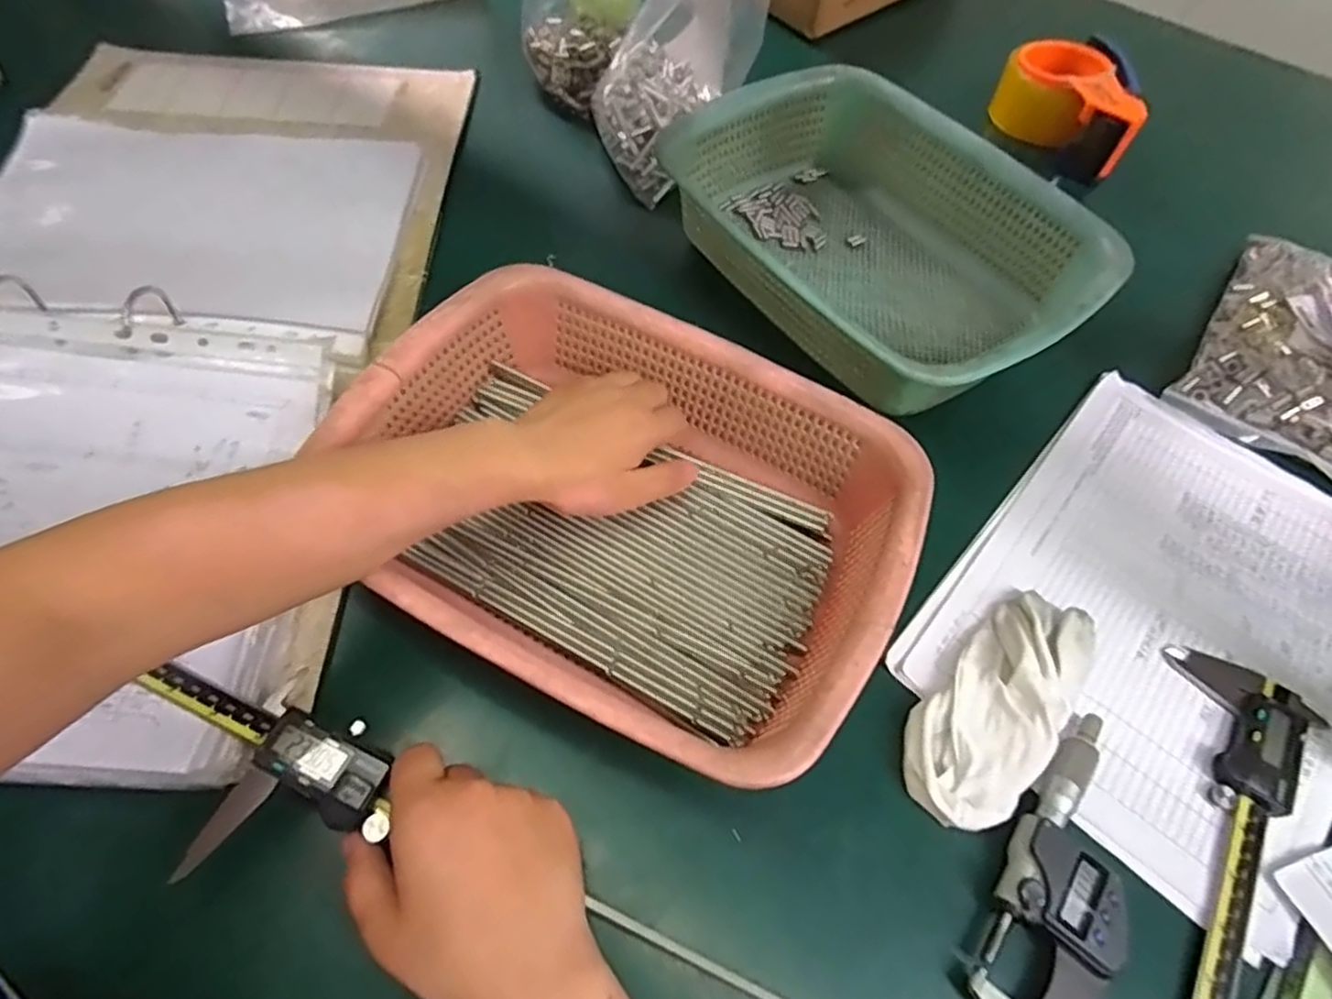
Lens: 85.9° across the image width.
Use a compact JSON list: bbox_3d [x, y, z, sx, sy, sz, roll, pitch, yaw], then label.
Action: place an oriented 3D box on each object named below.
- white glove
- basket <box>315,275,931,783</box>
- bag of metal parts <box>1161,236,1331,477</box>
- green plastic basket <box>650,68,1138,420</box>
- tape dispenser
[{"bbox_3d":[0.181,0.108,0.381,0.059,0.032,0.143,41,65,18],"label":"white glove"},{"bbox_3d":[-0.024,0.002,0.397,0.296,0.086,0.220,26,67,11],"label":"basket"},{"bbox_3d":[0.472,-0.106,0.509,0.144,0.024,0.207,36,63,15],"label":"bag of metal parts"},{"bbox_3d":[0.151,-0.189,0.530,0.214,0.090,0.305,-37,66,-20],"label":"green plastic basket"},{"bbox_3d":[0.376,-0.358,0.656,0.079,0.069,0.146,-21,61,-12],"label":"tape dispenser"}]

